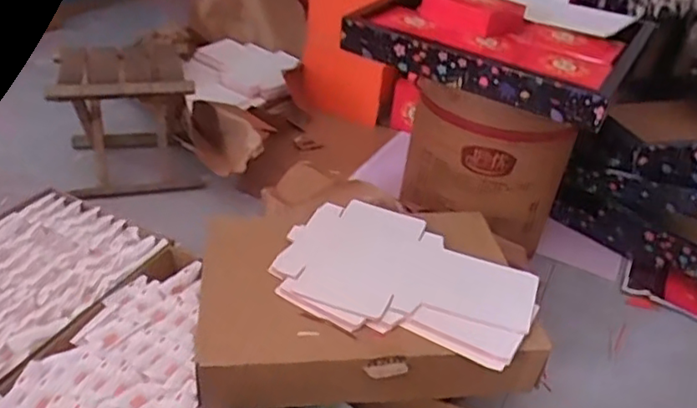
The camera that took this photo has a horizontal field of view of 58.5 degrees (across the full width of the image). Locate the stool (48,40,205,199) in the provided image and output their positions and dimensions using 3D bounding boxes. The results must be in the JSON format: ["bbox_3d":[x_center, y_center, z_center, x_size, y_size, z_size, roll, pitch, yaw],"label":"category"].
[{"bbox_3d":[-0.487,-0.178,1.386,0.272,0.277,0.234,-5,36,-17],"label":"stool"}]

